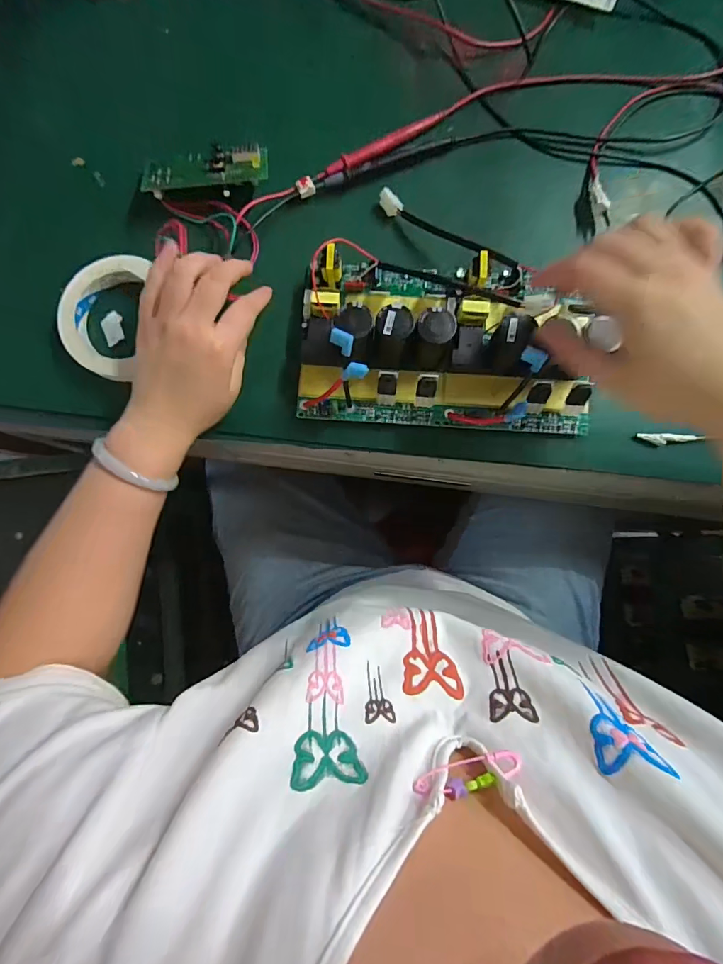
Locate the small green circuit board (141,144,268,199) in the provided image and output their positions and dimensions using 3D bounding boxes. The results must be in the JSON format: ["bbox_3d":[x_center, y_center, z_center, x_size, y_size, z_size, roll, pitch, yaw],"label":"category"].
[{"bbox_3d":[-0.134,-0.270,0.367,0.103,0.016,0.034,-9,83,0],"label":"small green circuit board"}]

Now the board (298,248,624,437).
[{"bbox_3d":[0.068,-0.116,0.337,0.233,0.057,0.135,3,86,0],"label":"board"}]

